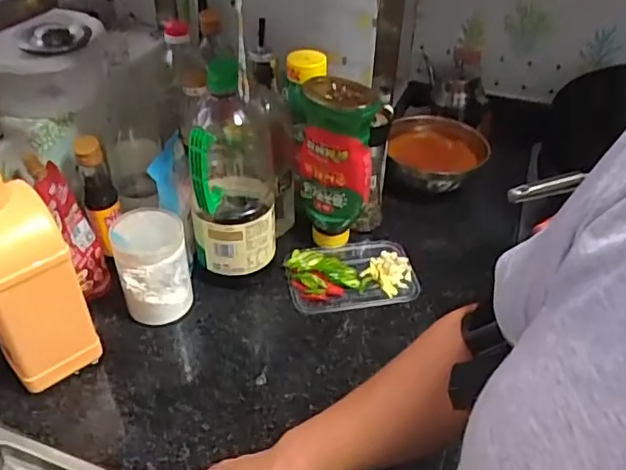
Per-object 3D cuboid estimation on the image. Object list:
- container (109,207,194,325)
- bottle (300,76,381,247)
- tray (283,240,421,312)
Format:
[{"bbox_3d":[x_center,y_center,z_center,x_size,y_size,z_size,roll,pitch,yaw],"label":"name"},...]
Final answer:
[{"bbox_3d":[-0.194,0.041,0.718,0.081,0.123,0.074,-10,42,-15],"label":"container"},{"bbox_3d":[0.030,-0.087,0.781,0.090,0.228,0.075,4,40,0],"label":"bottle"},{"bbox_3d":[0.051,0.049,0.799,0.170,0.024,0.114,-4,41,-9],"label":"tray"}]

